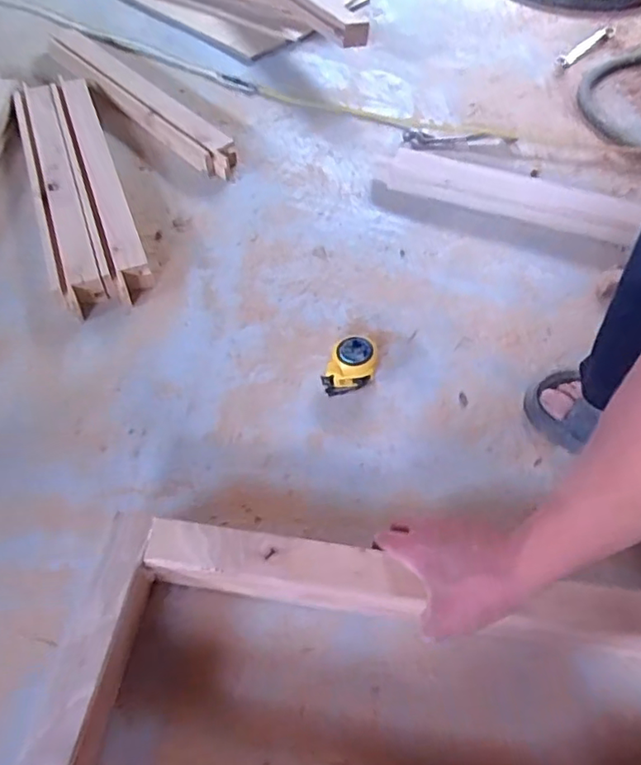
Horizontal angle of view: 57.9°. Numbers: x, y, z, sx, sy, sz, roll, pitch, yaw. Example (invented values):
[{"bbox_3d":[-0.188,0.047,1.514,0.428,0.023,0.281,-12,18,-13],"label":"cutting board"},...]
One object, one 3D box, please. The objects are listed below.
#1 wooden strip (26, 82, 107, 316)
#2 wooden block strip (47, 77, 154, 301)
[{"bbox_3d":[-0.376,-0.289,0.832,0.059,0.046,0.490,-17,57,-13],"label":"wooden strip"},{"bbox_3d":[-0.327,-0.308,0.854,0.061,0.042,0.502,-17,57,-14],"label":"wooden block strip"}]

